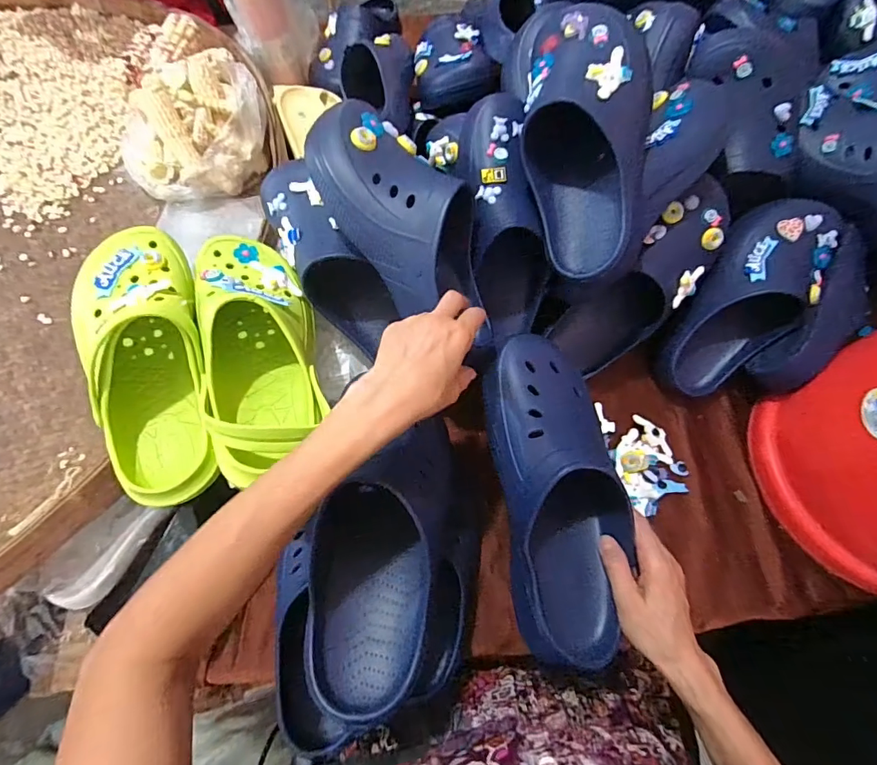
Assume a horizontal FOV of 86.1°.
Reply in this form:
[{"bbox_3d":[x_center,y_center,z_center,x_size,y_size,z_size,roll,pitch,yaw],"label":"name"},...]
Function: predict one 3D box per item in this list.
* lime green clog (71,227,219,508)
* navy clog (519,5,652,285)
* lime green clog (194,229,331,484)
[{"bbox_3d":[-0.275,-0.026,0.449,0.108,0.087,0.283,-23,68,-10],"label":"lime green clog"},{"bbox_3d":[0.152,-0.238,0.475,0.119,0.096,0.286,-5,89,34],"label":"navy clog"},{"bbox_3d":[-0.174,-0.038,0.459,0.100,0.085,0.284,-14,67,-7],"label":"lime green clog"}]

